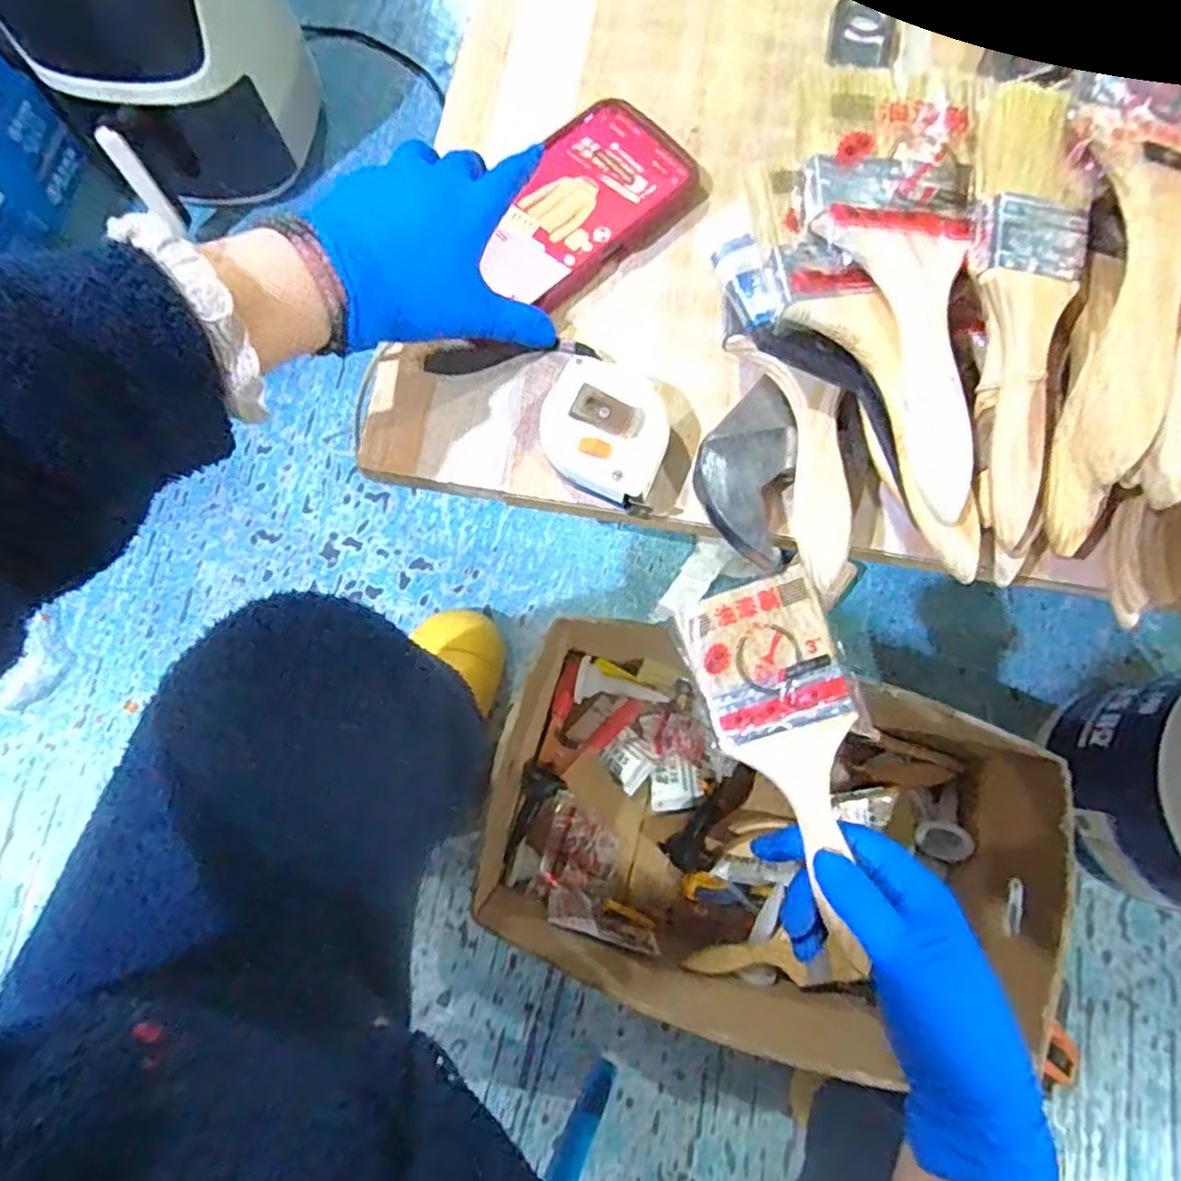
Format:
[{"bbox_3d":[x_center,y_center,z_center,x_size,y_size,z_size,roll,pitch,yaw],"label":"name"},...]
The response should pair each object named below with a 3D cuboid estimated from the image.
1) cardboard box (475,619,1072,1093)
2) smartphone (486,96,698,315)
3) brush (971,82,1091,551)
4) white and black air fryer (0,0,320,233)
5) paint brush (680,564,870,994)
[{"bbox_3d":[0.156,0.239,0.669,0.463,0.203,0.300,19,77,5],"label":"cardboard box"},{"bbox_3d":[-0.008,-0.218,0.389,0.131,0.011,0.074,-42,79,-9],"label":"smartphone"},{"bbox_3d":[0.178,-0.108,0.284,0.044,0.022,0.172,-1,96,0],"label":"brush"},{"bbox_3d":[-0.514,-0.658,0.825,0.276,0.293,0.305,14,76,4],"label":"white and black air fryer"},{"bbox_3d":[0.100,0.086,0.332,0.063,0.015,0.181,-15,83,-3],"label":"paint brush"}]

